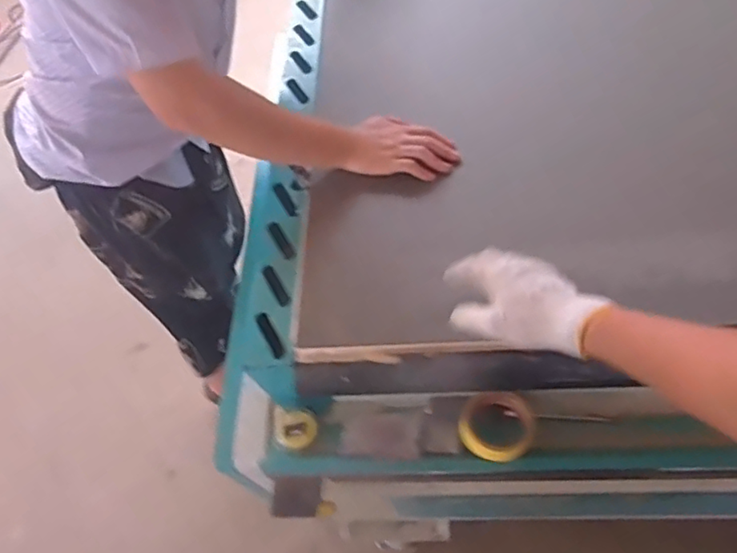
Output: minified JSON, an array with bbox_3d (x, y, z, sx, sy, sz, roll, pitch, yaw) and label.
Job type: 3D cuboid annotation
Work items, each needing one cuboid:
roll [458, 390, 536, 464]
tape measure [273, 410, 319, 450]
[{"bbox_3d":[0.174,0.200,0.768,0.101,0.029,0.090,-1,74,-11],"label":"roll"},{"bbox_3d":[-0.105,0.217,0.825,0.062,0.020,0.052,3,60,10],"label":"tape measure"}]

